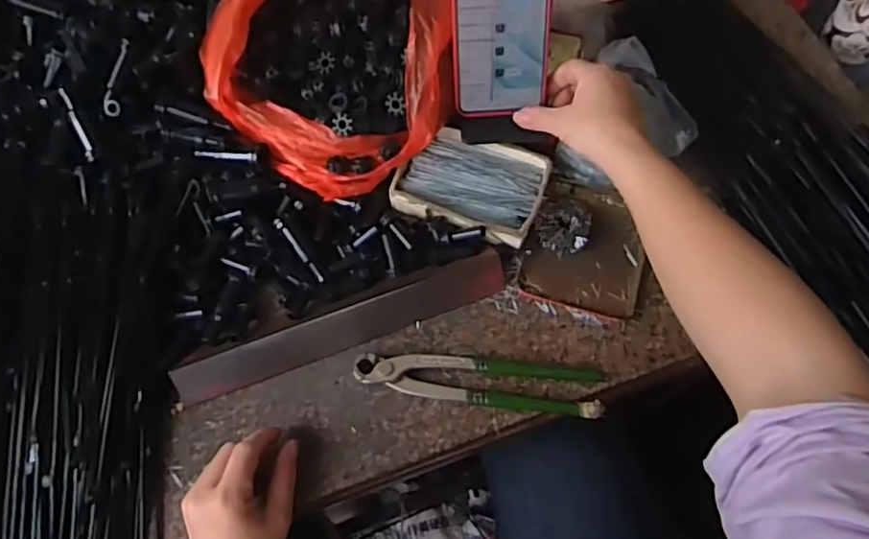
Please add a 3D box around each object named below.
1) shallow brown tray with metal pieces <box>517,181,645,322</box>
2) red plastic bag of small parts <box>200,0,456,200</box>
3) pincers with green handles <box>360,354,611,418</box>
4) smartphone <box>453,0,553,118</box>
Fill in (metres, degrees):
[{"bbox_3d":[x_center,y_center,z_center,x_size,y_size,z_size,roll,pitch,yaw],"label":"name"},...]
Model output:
[{"bbox_3d":[0.135,-0.022,0.547,0.099,0.016,0.120,16,70,8],"label":"shallow brown tray with metal pieces"},{"bbox_3d":[-0.078,-0.197,0.525,0.200,0.138,0.220,22,71,10],"label":"red plastic bag of small parts"},{"bbox_3d":[0.036,0.089,0.505,0.196,0.017,0.040,7,69,4],"label":"pincers with green handles"},{"bbox_3d":[0.054,-0.202,0.491,0.078,0.160,0.010,-3,38,1],"label":"smartphone"}]

